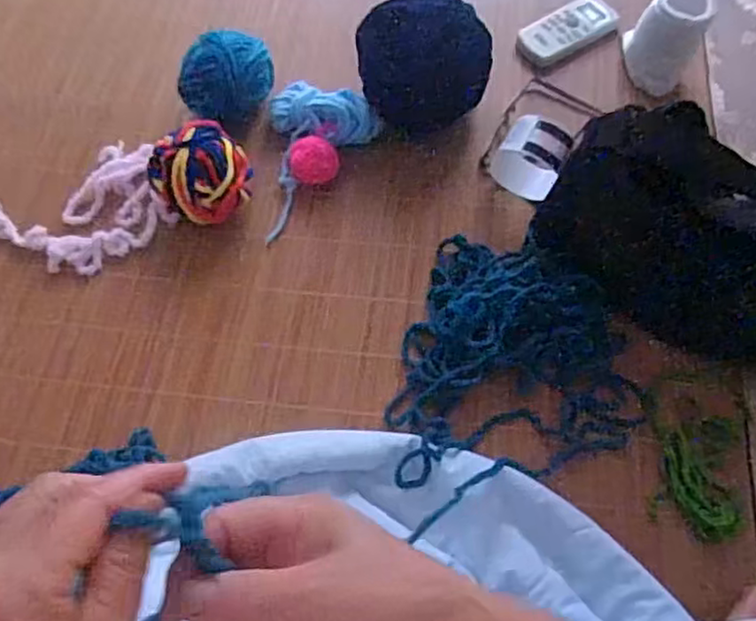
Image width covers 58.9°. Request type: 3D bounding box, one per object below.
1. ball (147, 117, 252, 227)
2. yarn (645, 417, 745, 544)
[{"bbox_3d":[-0.172,-0.133,0.663,0.092,0.073,0.081,-28,67,-13],"label":"ball"},{"bbox_3d":[0.270,0.140,0.569,0.072,0.014,0.102,7,64,4],"label":"yarn"}]

